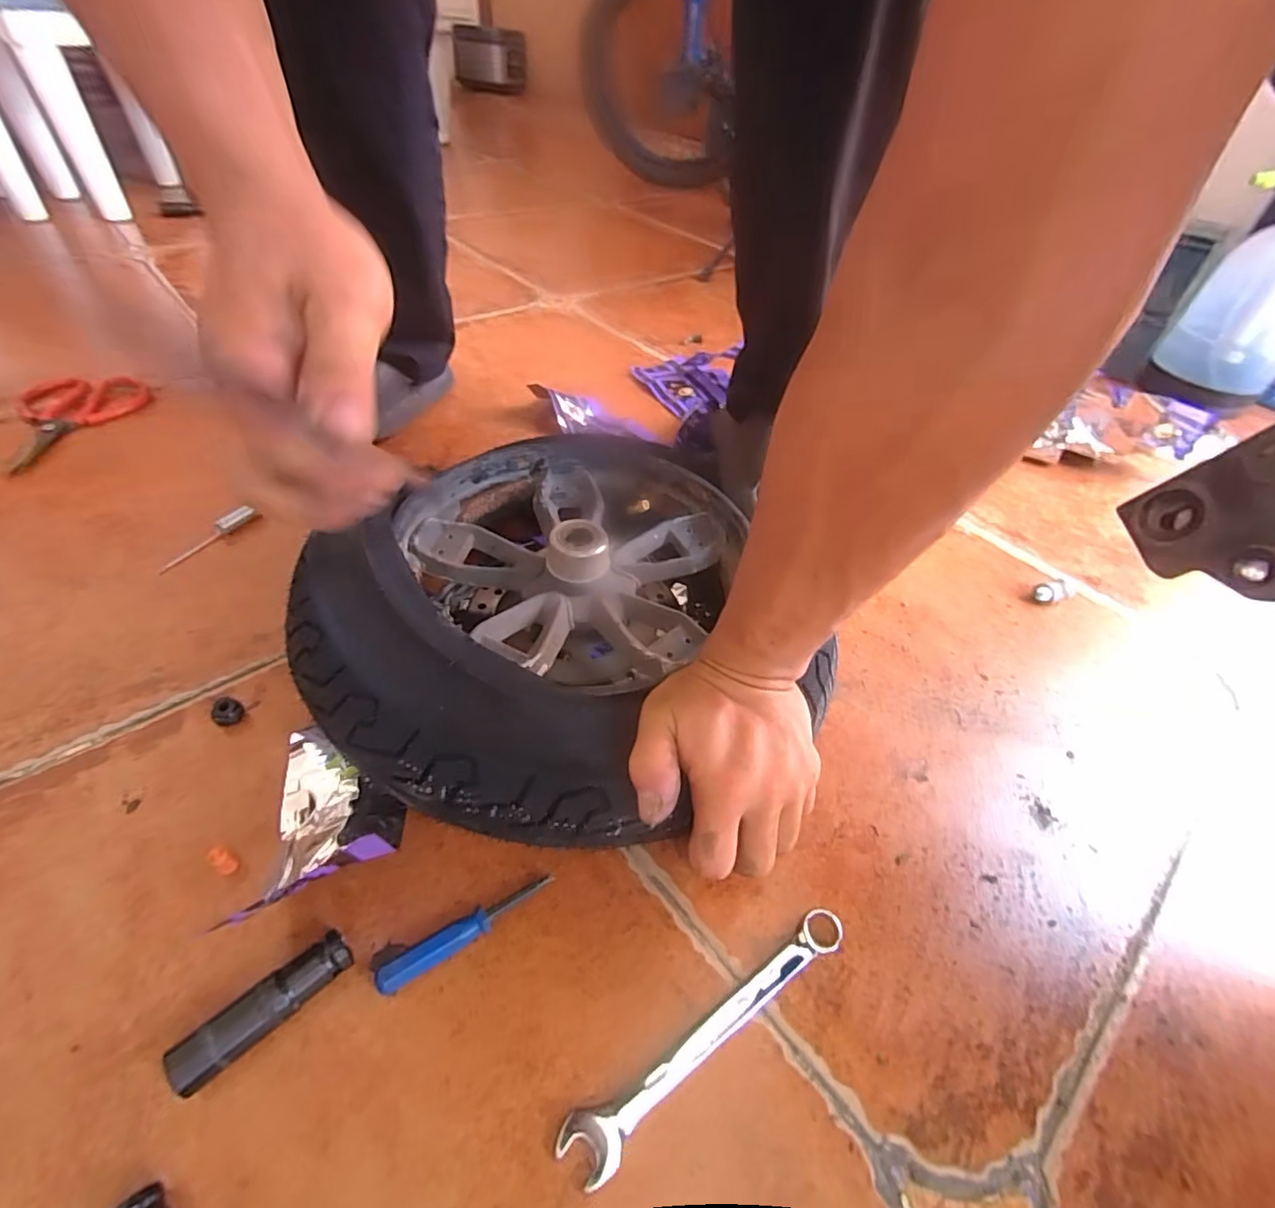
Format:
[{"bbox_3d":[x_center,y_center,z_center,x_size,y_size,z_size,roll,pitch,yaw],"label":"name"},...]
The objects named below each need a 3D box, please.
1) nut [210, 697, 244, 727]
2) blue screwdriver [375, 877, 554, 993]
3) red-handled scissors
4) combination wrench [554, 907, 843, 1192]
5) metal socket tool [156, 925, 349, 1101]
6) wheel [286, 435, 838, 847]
[{"bbox_3d":[-0.276,0.073,0.393,0.016,0.016,0.017,3,47,-4],"label":"nut"},{"bbox_3d":[-0.089,0.173,0.310,0.094,0.013,0.014,-22,53,-25],"label":"blue screwdriver"},{"bbox_3d":[-0.595,-0.196,0.620,0.111,0.013,0.187,-12,49,-17],"label":"red-handled scissors"},{"bbox_3d":[0.039,0.209,0.291,0.170,0.009,0.025,-26,55,-27],"label":"combination wrench"},{"bbox_3d":[-0.174,0.190,0.275,0.076,0.022,0.018,-33,58,-31],"label":"metal socket tool"},{"bbox_3d":[-0.055,0.005,0.418,0.316,0.098,0.318,3,47,-4],"label":"wheel"}]

